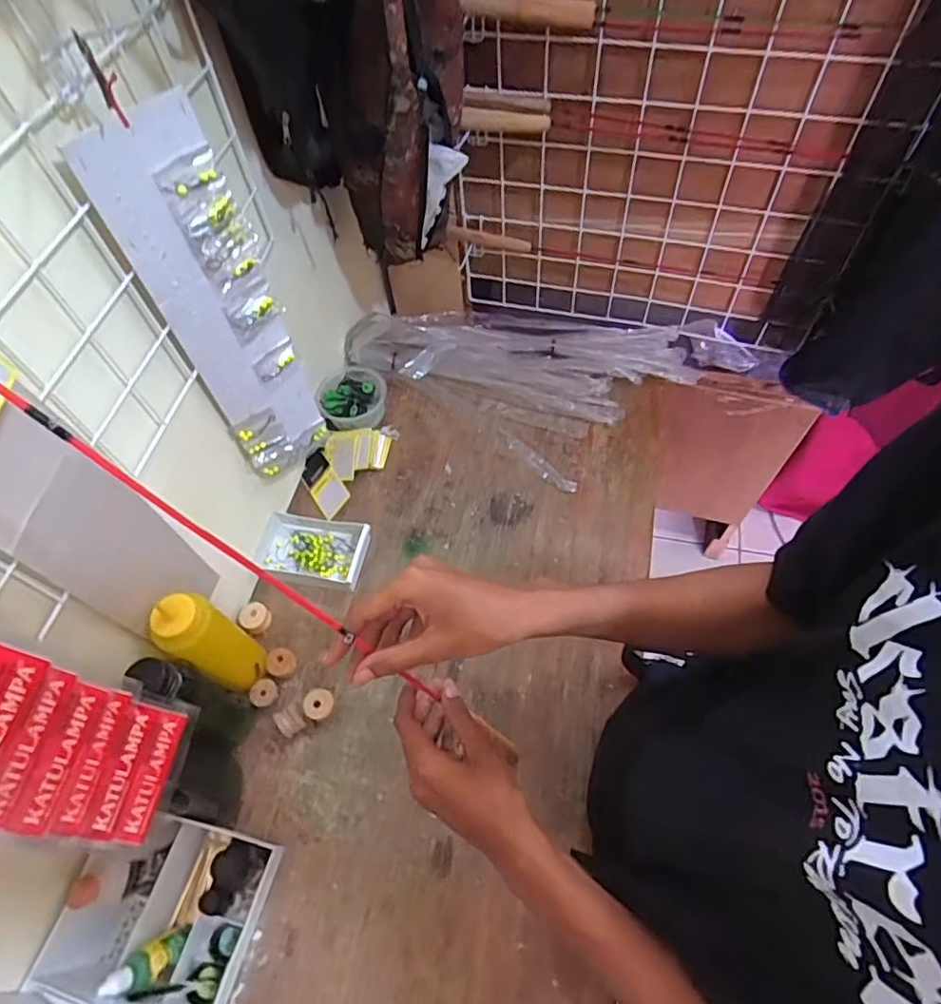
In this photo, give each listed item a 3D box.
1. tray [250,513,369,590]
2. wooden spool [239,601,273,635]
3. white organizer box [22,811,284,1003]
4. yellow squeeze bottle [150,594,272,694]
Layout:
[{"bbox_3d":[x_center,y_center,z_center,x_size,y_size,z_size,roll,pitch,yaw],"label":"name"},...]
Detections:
[{"bbox_3d":[-0.212,0.062,0.788,0.151,0.028,0.094,8,60,9],"label":"tray"},{"bbox_3d":[-0.268,0.145,0.748,0.036,0.022,0.033,-2,59,3],"label":"wooden spool"},{"bbox_3d":[-0.302,0.414,0.540,0.157,0.109,0.231,13,61,12],"label":"white organizer box"},{"bbox_3d":[-0.275,0.152,0.643,0.053,0.200,0.062,28,65,19],"label":"yellow squeeze bottle"}]

